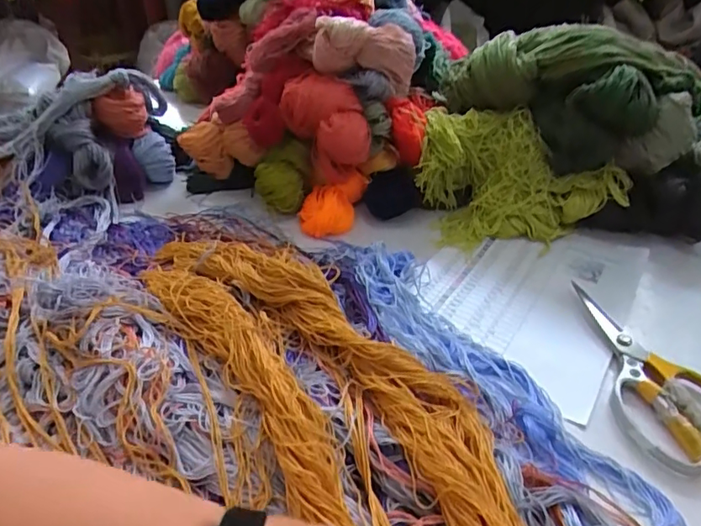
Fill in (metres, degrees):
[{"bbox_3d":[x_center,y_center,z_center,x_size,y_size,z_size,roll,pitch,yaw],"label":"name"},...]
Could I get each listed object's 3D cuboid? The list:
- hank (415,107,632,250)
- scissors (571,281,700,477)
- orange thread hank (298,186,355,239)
[{"bbox_3d":[0.201,-0.108,0.670,0.230,0.118,0.155,-7,36,-12],"label":"hank"},{"bbox_3d":[0.260,0.088,0.478,0.091,0.021,0.211,-3,36,-5],"label":"scissors"},{"bbox_3d":[-0.031,-0.069,0.681,0.069,0.040,0.075,2,35,0],"label":"orange thread hank"}]

